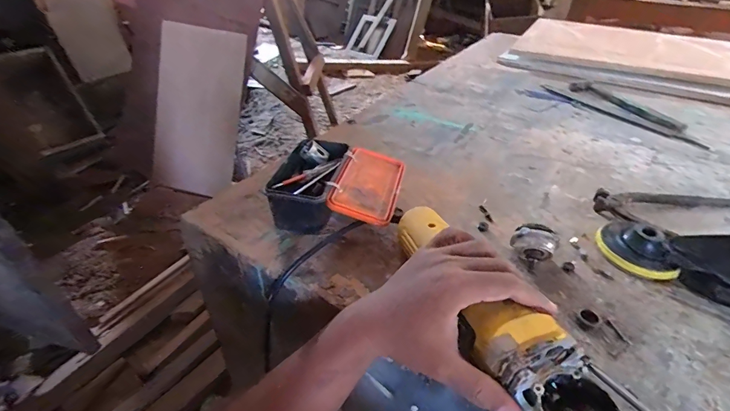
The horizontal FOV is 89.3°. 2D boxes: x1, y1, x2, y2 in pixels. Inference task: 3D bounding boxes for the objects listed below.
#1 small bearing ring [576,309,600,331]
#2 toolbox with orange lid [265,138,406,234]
[{"bbox_3d":[0.221,0.114,0.367,0.020,0.007,0.018,-20,43,-29],"label":"small bearing ring"},{"bbox_3d":[-0.037,-0.016,0.484,0.159,0.058,0.177,8,39,8],"label":"toolbox with orange lid"}]

